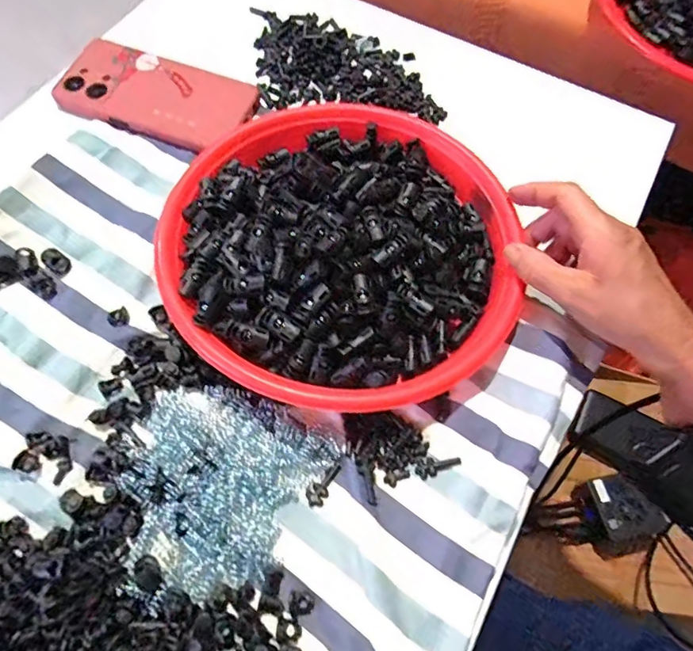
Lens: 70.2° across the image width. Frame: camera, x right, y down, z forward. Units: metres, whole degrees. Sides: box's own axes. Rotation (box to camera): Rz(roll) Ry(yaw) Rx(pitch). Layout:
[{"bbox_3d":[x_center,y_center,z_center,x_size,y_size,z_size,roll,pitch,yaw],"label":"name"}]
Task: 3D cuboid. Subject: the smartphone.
[{"bbox_3d":[-0.168,-0.202,0.430,0.165,0.013,0.081,18,69,4],"label":"smartphone"}]

